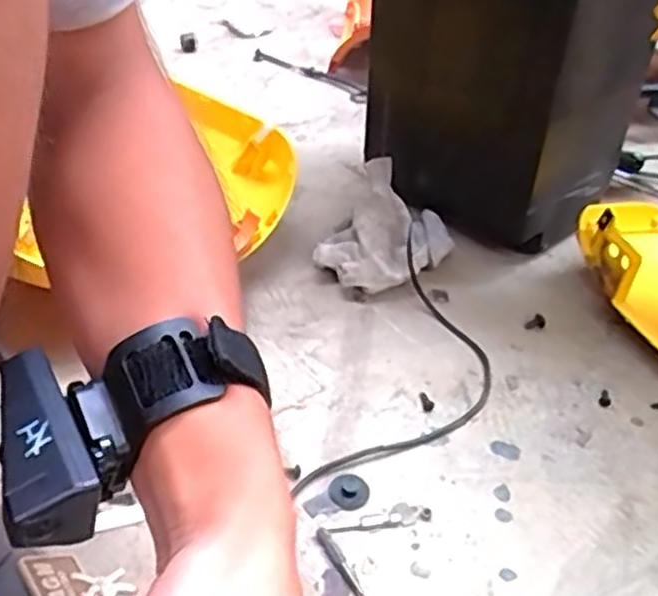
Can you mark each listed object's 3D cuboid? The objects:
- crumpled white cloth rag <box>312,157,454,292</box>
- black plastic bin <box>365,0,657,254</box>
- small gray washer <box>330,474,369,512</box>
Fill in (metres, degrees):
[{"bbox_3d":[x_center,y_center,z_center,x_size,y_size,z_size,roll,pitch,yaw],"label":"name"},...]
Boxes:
[{"bbox_3d":[0.048,-0.057,0.644,0.116,0.068,0.095,-30,51,-35],"label":"crumpled white cloth rag"},{"bbox_3d":[0.143,-0.232,0.641,0.210,0.348,0.249,-23,46,-31],"label":"black plastic bin"},{"bbox_3d":[0.013,0.122,0.468,0.024,0.004,0.025,3,39,-2],"label":"small gray washer"}]

